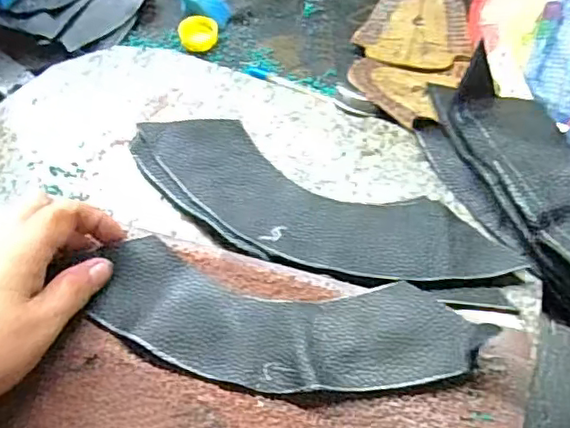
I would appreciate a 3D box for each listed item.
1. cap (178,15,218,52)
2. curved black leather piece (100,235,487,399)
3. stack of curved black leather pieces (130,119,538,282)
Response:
[{"bbox_3d":[-0.071,-0.149,0.498,0.031,0.013,0.029,-2,59,3],"label":"cap"},{"bbox_3d":[-0.003,0.057,0.317,0.202,0.009,0.067,7,60,10],"label":"curved black leather piece"},{"bbox_3d":[0.012,-0.001,0.372,0.244,0.010,0.076,21,63,16],"label":"stack of curved black leather pieces"}]

